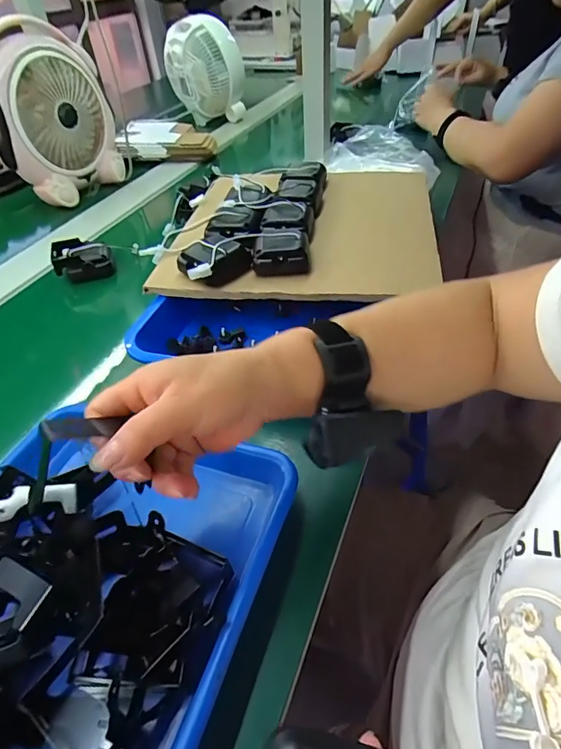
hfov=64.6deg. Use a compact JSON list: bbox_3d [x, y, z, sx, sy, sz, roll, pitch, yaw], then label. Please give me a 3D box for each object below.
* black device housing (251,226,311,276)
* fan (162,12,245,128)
[{"bbox_3d":[0.002,-0.150,0.523,0.063,0.029,0.078,0,45,6],"label":"black device housing"},{"bbox_3d":[-0.191,-0.778,1.139,0.191,0.193,0.122,-11,45,-5],"label":"fan"}]

